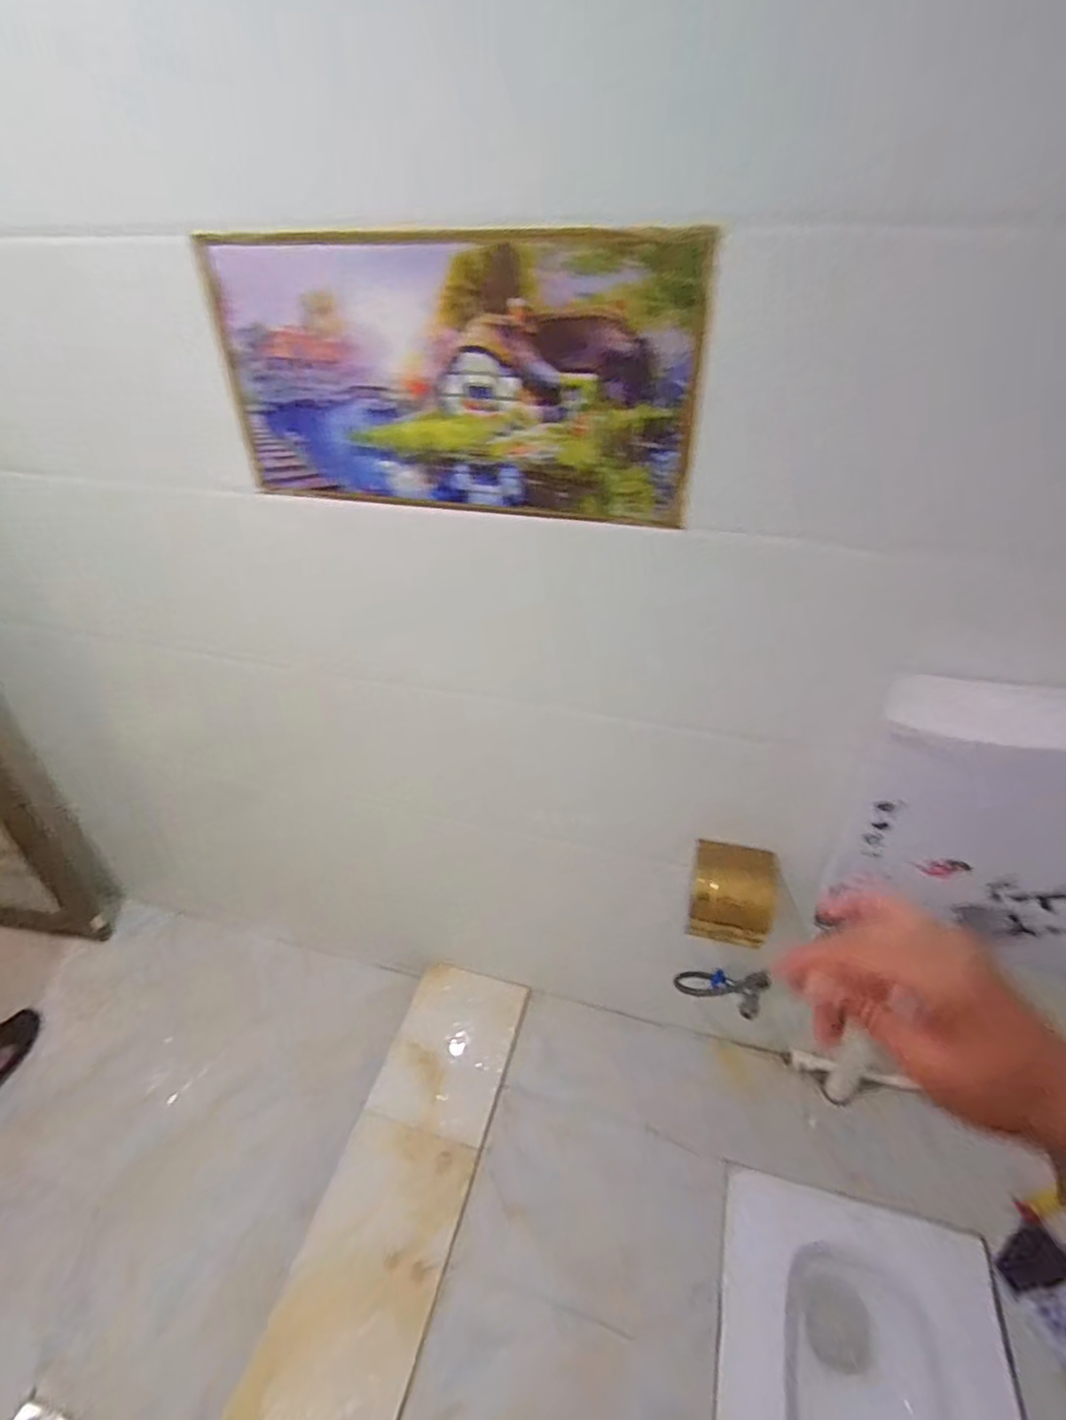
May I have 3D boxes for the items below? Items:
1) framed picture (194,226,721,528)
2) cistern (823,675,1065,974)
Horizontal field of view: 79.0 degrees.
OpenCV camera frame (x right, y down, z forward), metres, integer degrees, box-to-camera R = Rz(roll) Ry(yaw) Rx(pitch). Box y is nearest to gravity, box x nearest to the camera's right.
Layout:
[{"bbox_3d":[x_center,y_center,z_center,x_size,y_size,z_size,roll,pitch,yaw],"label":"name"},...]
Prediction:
[{"bbox_3d":[-0.099,-0.391,0.774,0.581,0.285,0.030,10,39,13],"label":"framed picture"},{"bbox_3d":[0.608,0.140,0.831,0.391,0.367,0.144,10,39,13],"label":"cistern"}]

